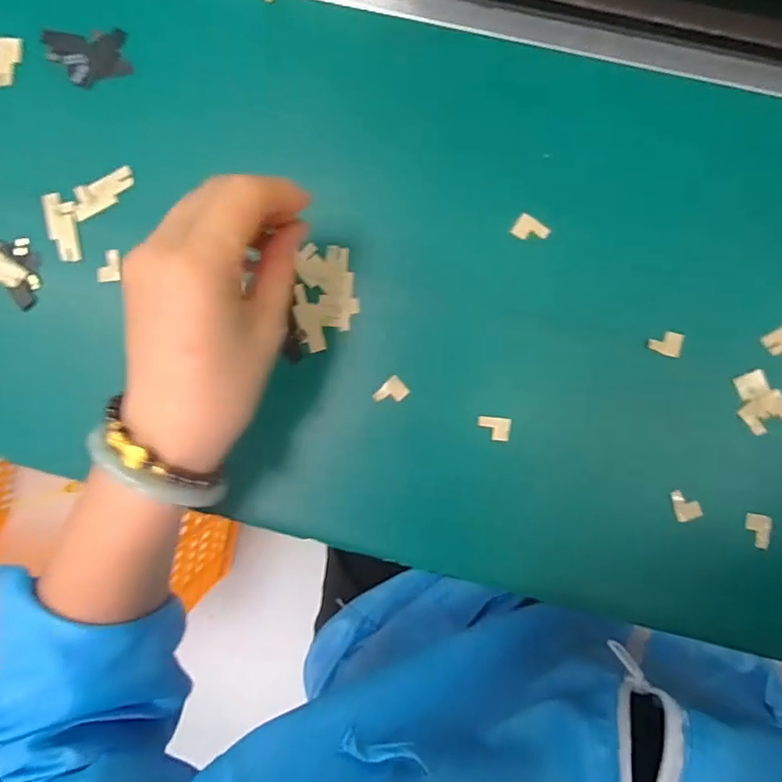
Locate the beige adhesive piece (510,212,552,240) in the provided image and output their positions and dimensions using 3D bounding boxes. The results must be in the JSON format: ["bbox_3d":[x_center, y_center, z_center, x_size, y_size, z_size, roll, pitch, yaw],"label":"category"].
[{"bbox_3d":[0.079,-0.090,0.297,0.019,0.004,0.013,32,92,2],"label":"beige adhesive piece"}]

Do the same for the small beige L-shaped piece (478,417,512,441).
[{"bbox_3d":[0.059,0.022,0.303,0.019,0.004,0.013,4,91,3],"label":"small beige L-shaped piece"}]

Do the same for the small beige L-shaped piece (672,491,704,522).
[{"bbox_3d":[0.167,0.064,0.299,0.015,0.004,0.018,-13,84,1],"label":"small beige L-shaped piece"}]

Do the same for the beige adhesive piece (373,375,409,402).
[{"bbox_3d":[0.000,0.001,0.306,0.019,0.004,0.014,-42,89,3],"label":"beige adhesive piece"}]

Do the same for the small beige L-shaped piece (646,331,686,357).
[{"bbox_3d":[0.153,-0.027,0.295,0.018,0.004,0.013,9,91,3],"label":"small beige L-shaped piece"}]

